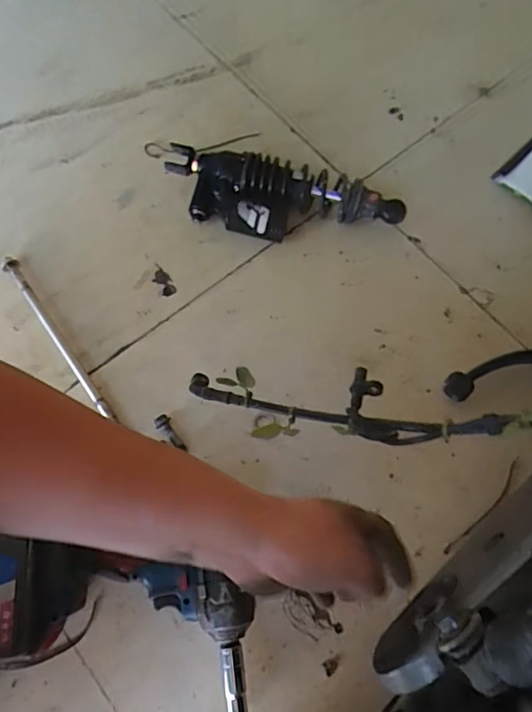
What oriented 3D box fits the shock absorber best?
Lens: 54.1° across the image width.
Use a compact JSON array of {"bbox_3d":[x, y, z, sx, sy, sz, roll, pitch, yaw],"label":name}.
[{"bbox_3d":[0.024,-0.206,0.672,0.305,0.054,0.116,4,69,-1],"label":"shock absorber"}]

